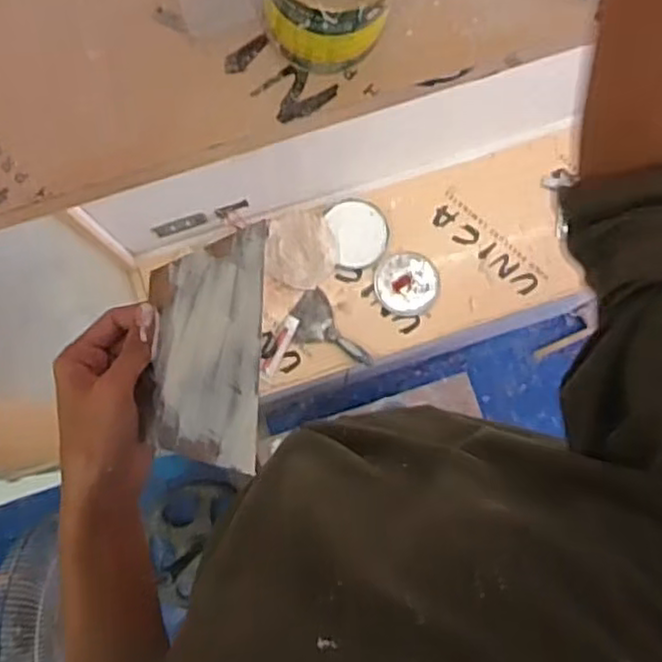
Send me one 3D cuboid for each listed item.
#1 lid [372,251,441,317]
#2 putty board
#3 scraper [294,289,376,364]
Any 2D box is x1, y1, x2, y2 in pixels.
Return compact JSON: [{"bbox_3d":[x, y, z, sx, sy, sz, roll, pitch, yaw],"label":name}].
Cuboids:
[{"bbox_3d":[0.181,-0.113,1.659,0.154,0.007,0.148,-3,82,-1],"label":"lid"},{"bbox_3d":[-0.078,0.011,0.422,0.095,0.004,0.134,-6,77,35],"label":"putty board"},{"bbox_3d":[0.001,0.008,1.653,0.109,0.033,0.221,-44,70,-6],"label":"scraper"}]

